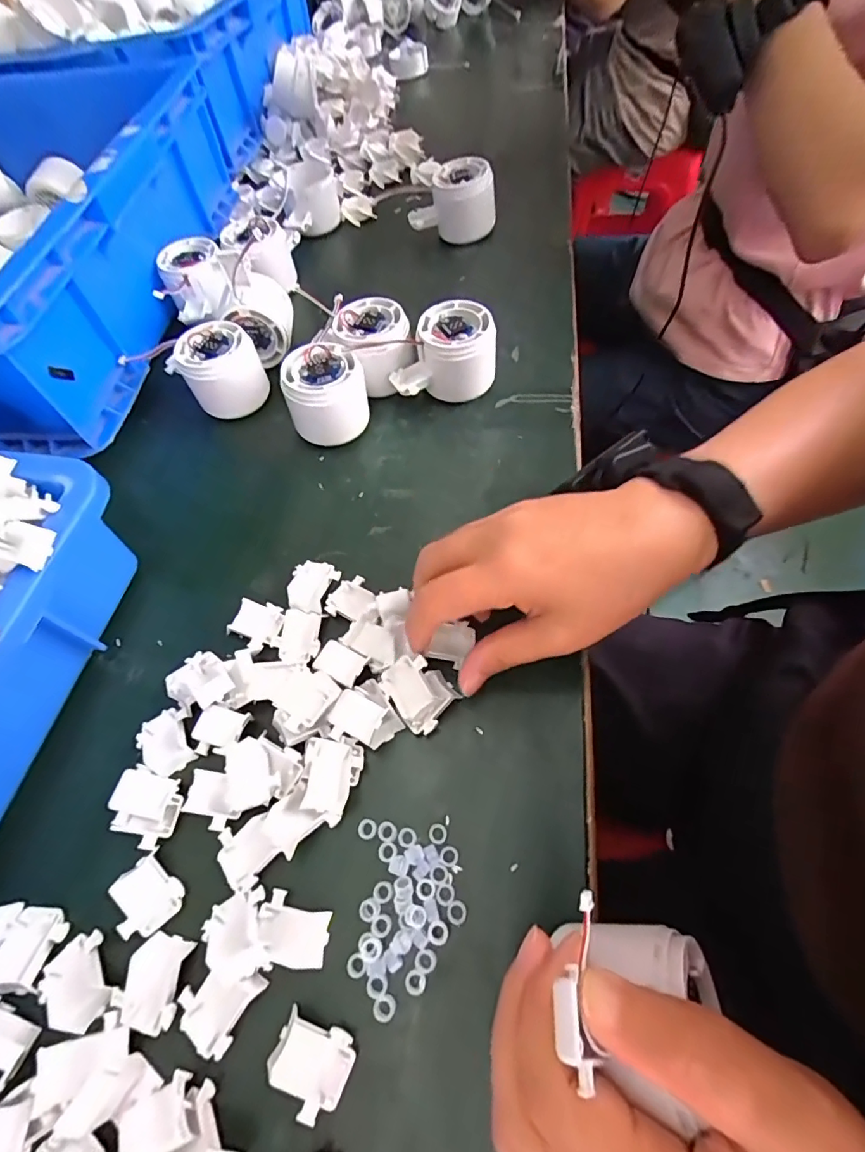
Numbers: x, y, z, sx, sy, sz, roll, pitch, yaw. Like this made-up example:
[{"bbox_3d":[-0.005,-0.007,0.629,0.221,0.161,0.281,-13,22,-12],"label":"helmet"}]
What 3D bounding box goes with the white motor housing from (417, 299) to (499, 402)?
[{"bbox_3d":[0.019,-0.170,0.386,0.057,0.053,0.057,-1,61,4],"label":"white motor housing"}]

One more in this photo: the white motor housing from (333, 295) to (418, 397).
[{"bbox_3d":[-0.046,-0.176,0.395,0.056,0.053,0.061,-2,61,3],"label":"white motor housing"}]

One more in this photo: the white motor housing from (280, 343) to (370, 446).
[{"bbox_3d":[-0.077,-0.131,0.372,0.054,0.052,0.050,-3,61,3],"label":"white motor housing"}]

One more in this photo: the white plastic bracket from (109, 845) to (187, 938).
[{"bbox_3d":[-0.139,0.154,0.240,0.028,0.009,0.031,-42,66,-17],"label":"white plastic bracket"}]

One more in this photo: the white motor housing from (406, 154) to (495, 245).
[{"bbox_3d":[0.020,-0.365,0.493,0.081,0.062,0.055,-1,61,4],"label":"white motor housing"}]

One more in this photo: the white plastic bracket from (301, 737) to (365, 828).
[{"bbox_3d":[-0.052,0.104,0.256,0.028,0.011,0.038,5,61,7],"label":"white plastic bracket"}]

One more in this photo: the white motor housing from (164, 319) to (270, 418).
[{"bbox_3d":[-0.169,-0.163,0.398,0.062,0.047,0.062,-23,62,-8],"label":"white motor housing"}]

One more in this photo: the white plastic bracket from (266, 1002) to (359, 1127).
[{"bbox_3d":[-0.050,0.201,0.208,0.033,0.011,0.028,20,64,15],"label":"white plastic bracket"}]

